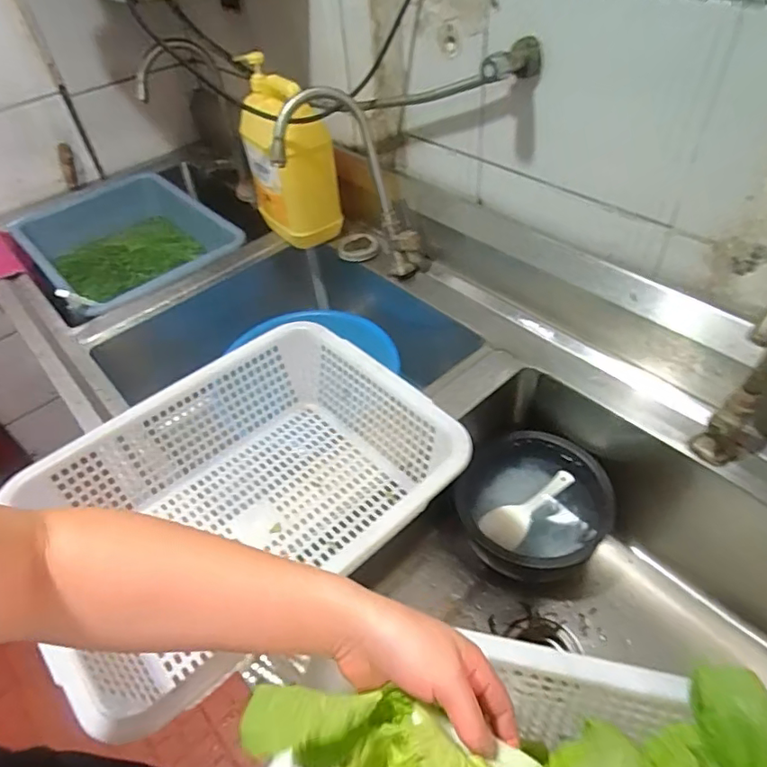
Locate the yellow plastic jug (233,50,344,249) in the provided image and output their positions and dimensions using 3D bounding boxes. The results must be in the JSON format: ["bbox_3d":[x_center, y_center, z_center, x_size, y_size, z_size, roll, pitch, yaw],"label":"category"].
[{"bbox_3d":[-0.185,-0.438,1.079,0.156,0.286,0.223,-15,47,-8],"label":"yellow plastic jug"}]

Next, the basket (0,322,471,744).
[{"bbox_3d":[-0.148,0.132,0.653,0.419,0.135,0.336,-34,52,-24],"label":"basket"}]

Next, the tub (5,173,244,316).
[{"bbox_3d":[-0.573,-0.308,1.278,0.398,0.128,0.549,-35,53,-25],"label":"tub"}]

